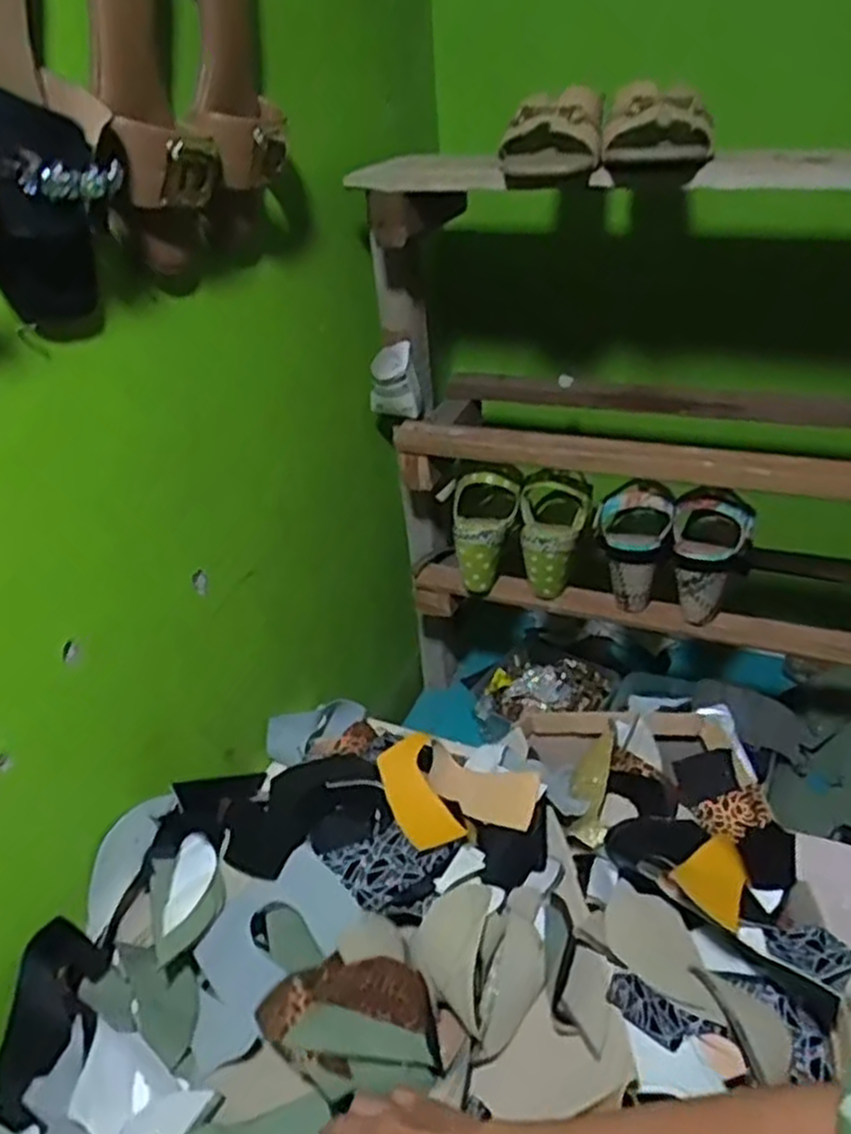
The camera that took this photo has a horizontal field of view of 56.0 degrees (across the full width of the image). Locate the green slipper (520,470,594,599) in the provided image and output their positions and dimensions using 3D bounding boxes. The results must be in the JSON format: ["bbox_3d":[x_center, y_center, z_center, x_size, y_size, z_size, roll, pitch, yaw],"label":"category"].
[{"bbox_3d":[0.151,-0.040,0.942,0.080,0.137,0.082,3,33,13],"label":"green slipper"}]

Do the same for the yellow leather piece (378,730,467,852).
[{"bbox_3d":[-0.006,0.196,0.709,0.055,0.008,0.128,-13,33,-13],"label":"yellow leather piece"}]

